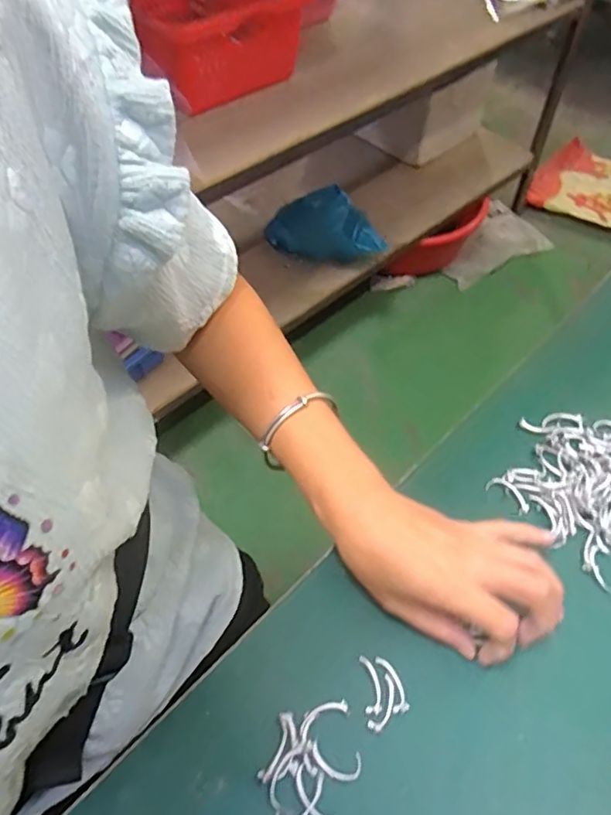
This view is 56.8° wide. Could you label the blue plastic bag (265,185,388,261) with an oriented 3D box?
[{"bbox_3d":[0.039,-0.395,1.232,0.270,0.177,0.083,3,54,2],"label":"blue plastic bag"}]

